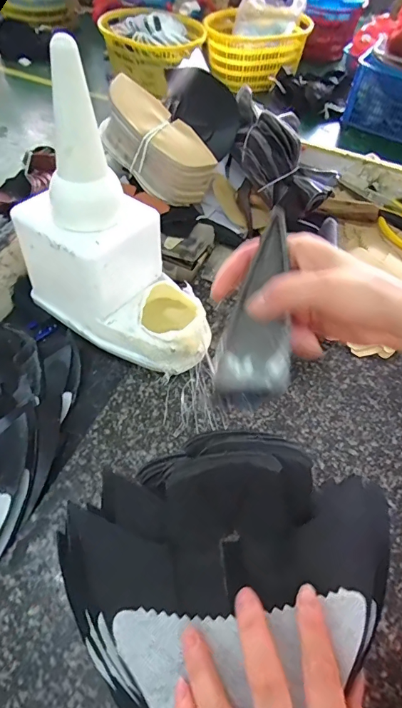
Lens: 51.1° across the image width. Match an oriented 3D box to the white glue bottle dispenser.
[{"bbox_3d":[-0.079,-0.113,0.391,0.202,0.236,0.108,24,57,15],"label":"white glue bottle dispenser"}]

